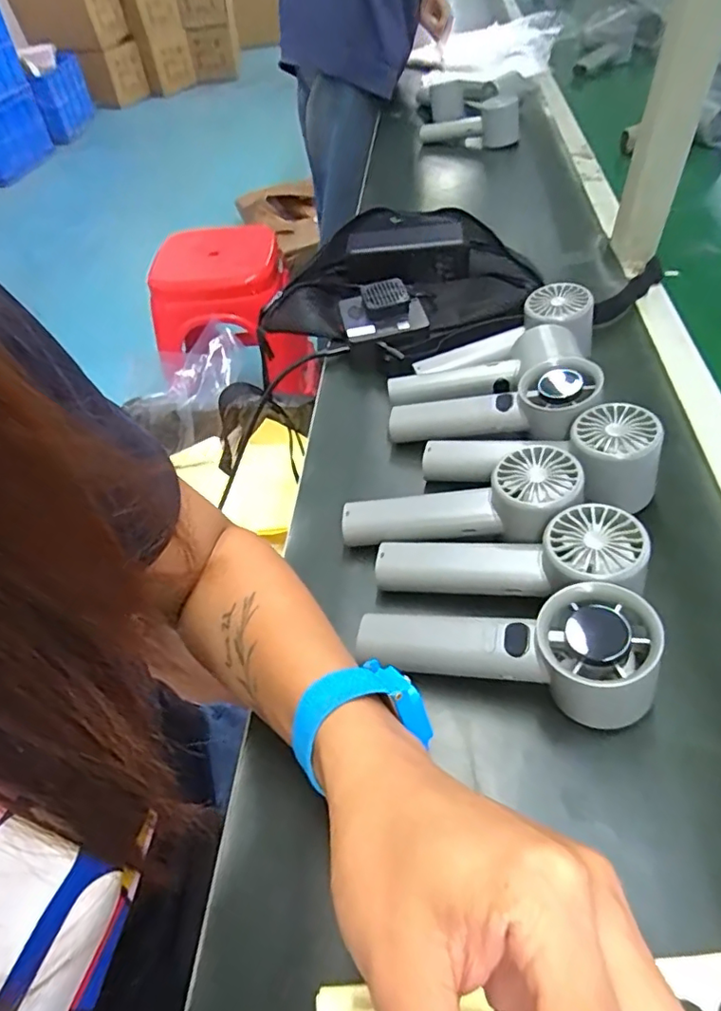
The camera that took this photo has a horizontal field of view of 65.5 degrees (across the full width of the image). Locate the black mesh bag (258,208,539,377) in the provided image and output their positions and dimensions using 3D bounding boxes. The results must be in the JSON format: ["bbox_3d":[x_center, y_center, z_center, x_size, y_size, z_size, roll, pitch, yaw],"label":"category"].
[{"bbox_3d":[0.050,-0.228,0.578,0.246,0.072,0.217,28,58,26],"label":"black mesh bag"}]

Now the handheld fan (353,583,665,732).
[{"bbox_3d":[0.075,0.081,0.311,0.158,0.053,0.053,-2,48,24],"label":"handheld fan"}]

